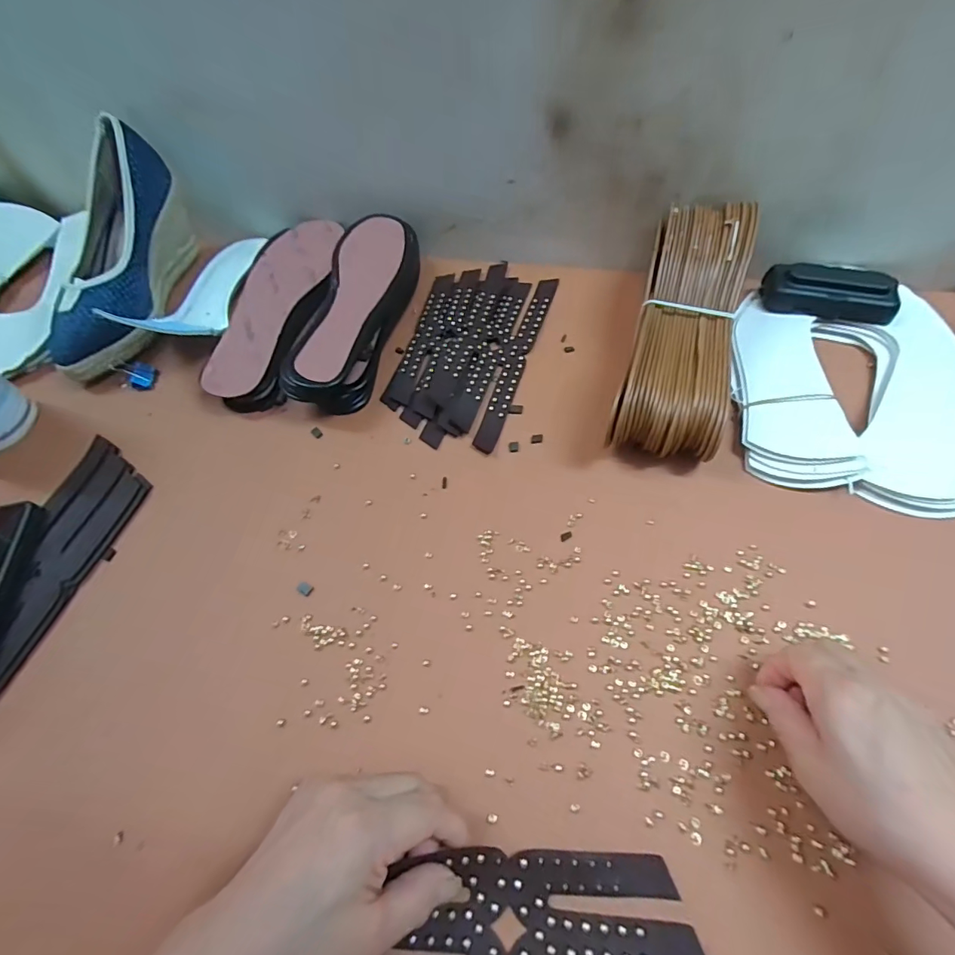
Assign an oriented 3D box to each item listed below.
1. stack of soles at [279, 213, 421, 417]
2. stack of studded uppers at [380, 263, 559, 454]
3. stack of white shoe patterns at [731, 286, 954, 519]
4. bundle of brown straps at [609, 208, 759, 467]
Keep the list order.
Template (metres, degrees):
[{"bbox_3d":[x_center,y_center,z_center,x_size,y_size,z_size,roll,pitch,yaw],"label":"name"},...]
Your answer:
[{"bbox_3d":[-0.109,-0.158,0.453,0.071,0.051,0.221,7,59,7],"label":"stack of soles"},{"bbox_3d":[-0.007,-0.129,0.454,0.114,0.016,0.221,15,61,12],"label":"stack of studded uppers"},{"bbox_3d":[0.303,-0.077,0.396,0.169,0.019,0.210,15,61,12],"label":"stack of white shoe patterns"},{"bbox_3d":[0.170,-0.120,0.398,0.077,0.080,0.228,14,60,11],"label":"bundle of brown straps"}]

